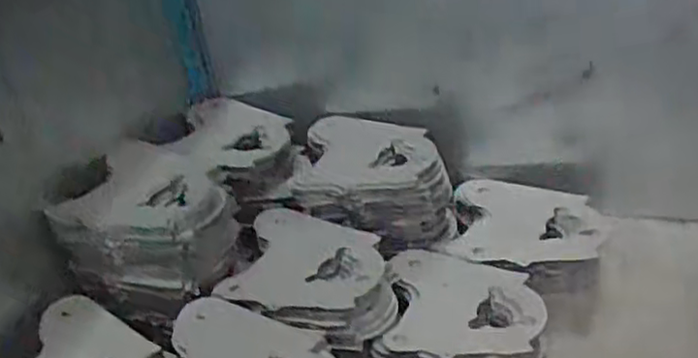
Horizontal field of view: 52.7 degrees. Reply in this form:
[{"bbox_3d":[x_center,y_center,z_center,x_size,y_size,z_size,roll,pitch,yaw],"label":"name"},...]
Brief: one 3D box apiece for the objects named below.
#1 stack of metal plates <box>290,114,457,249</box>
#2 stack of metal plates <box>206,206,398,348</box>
[{"bbox_3d":[0.026,-0.002,0.747,0.166,0.075,0.144,3,36,16],"label":"stack of metal plates"},{"bbox_3d":[-0.037,0.092,0.655,0.169,0.043,0.138,12,39,27],"label":"stack of metal plates"}]

